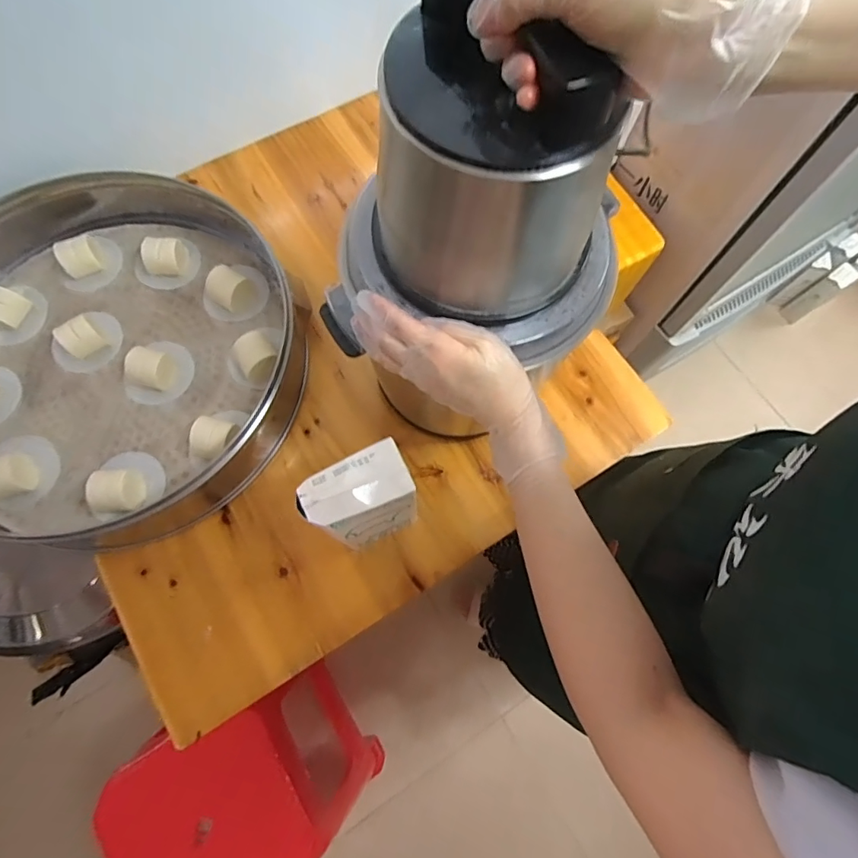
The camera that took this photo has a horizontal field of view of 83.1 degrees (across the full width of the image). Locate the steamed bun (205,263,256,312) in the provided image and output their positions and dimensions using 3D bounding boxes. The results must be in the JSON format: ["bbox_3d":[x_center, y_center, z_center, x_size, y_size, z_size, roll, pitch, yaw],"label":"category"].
[{"bbox_3d":[-0.287,-0.203,0.701,0.061,0.033,0.049,30,73,8],"label":"steamed bun"}]

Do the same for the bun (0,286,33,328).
[{"bbox_3d":[-0.600,-0.175,0.682,0.052,0.033,0.045,20,72,5],"label":"bun"}]

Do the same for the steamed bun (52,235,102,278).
[{"bbox_3d":[-0.509,-0.252,0.700,0.049,0.032,0.052,-23,74,-9],"label":"steamed bun"}]

